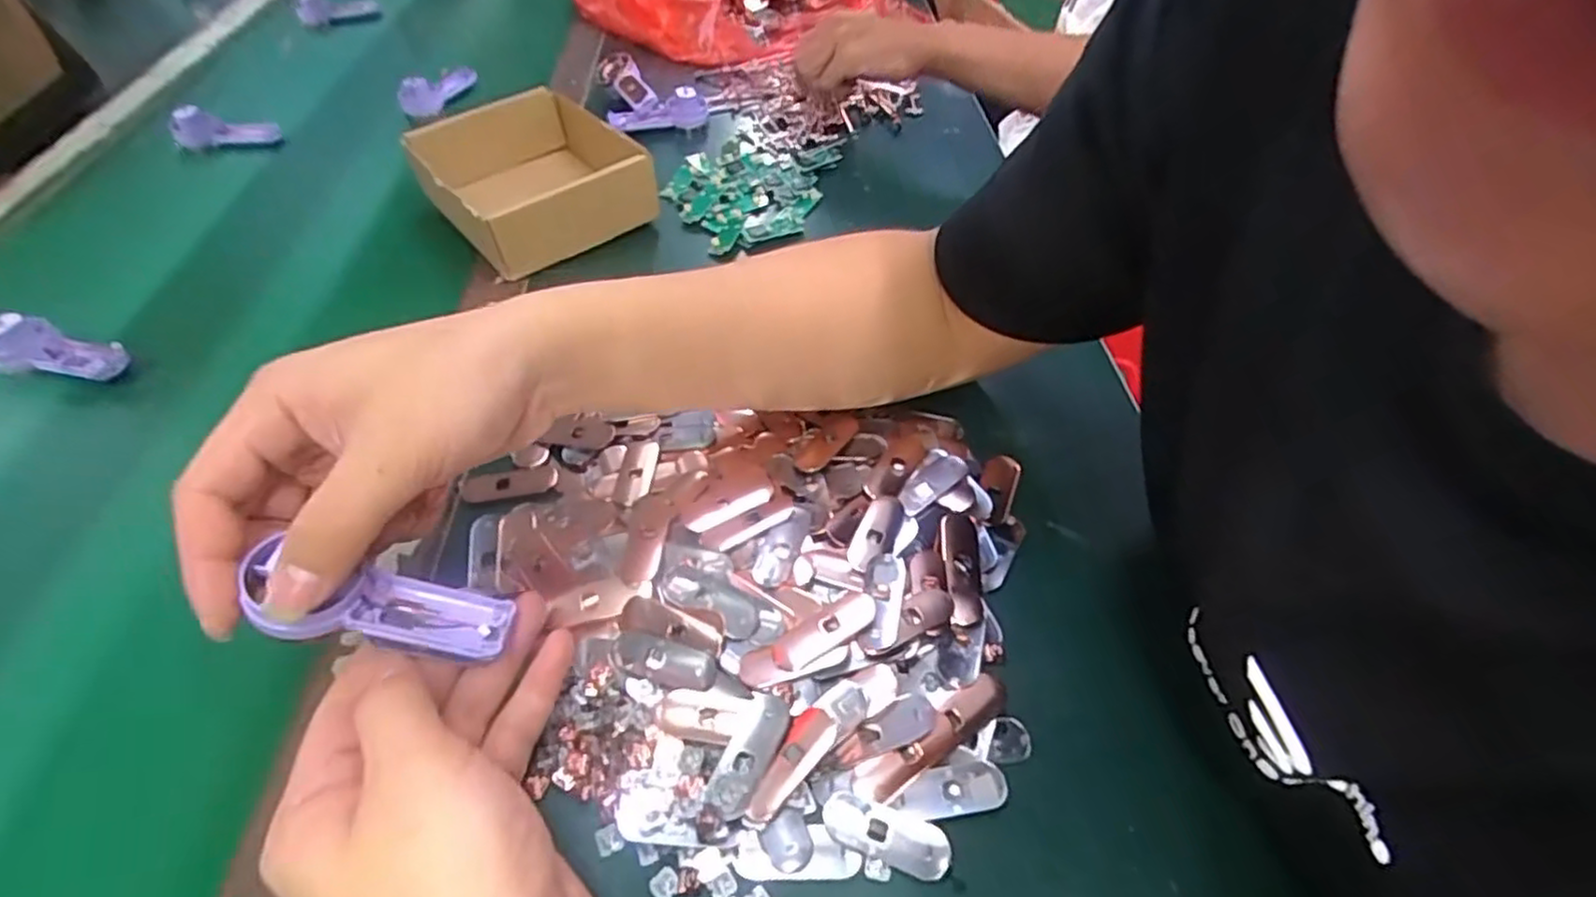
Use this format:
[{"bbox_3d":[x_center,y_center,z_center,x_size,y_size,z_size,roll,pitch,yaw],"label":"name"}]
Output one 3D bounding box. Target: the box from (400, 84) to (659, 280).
[{"bbox_3d":[-0.209,-0.217,0.584,0.154,0.061,0.165,-30,55,-23],"label":"box"}]

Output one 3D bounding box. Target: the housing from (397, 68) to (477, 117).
[{"bbox_3d":[-0.373,-0.377,0.748,0.031,0.037,0.094,9,49,9],"label":"housing"}]

